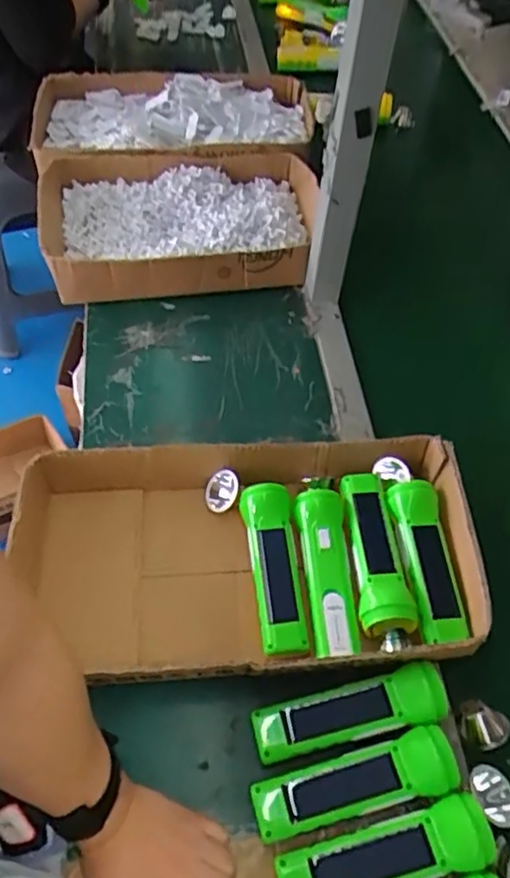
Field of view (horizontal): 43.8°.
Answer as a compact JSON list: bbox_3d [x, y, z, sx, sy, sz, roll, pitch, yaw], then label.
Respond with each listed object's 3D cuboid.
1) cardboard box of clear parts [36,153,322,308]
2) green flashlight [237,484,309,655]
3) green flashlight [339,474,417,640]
[{"bbox_3d":[-0.102,-0.307,0.905,0.376,0.079,0.255,-8,55,-8],"label":"cardboard box of clear parts"},{"bbox_3d":[0.018,0.129,0.618,0.045,0.054,0.161,-5,55,-6],"label":"green flashlight"},{"bbox_3d":[0.116,0.104,0.613,0.045,0.040,0.162,0,54,-3],"label":"green flashlight"}]

